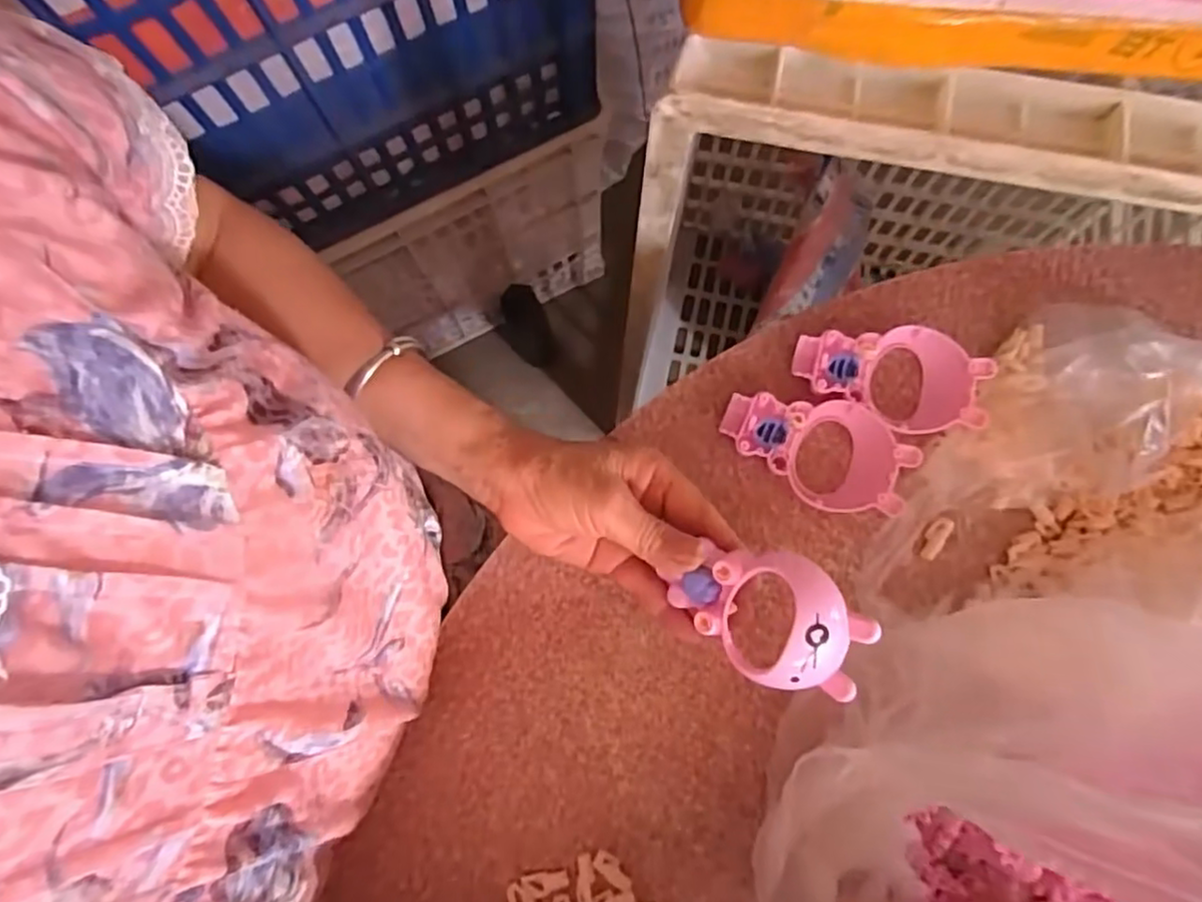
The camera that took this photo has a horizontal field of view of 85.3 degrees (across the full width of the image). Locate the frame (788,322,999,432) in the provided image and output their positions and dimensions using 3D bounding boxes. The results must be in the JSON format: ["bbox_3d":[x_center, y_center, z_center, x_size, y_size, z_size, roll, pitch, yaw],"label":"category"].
[{"bbox_3d":[0.162,-0.039,0.369,0.103,0.025,0.057,4,79,2],"label":"frame"}]

